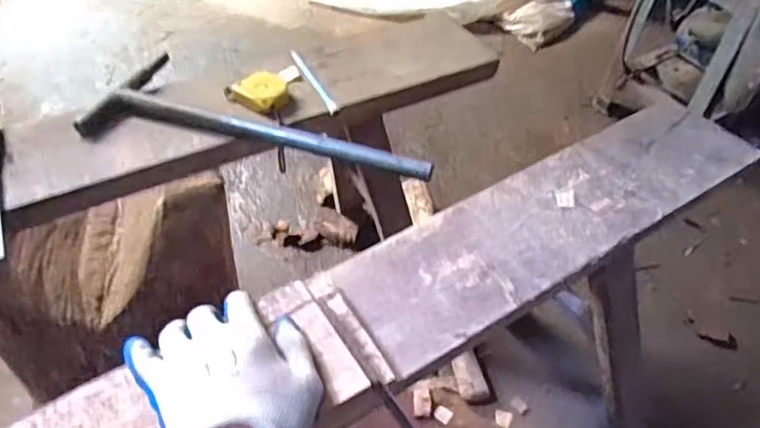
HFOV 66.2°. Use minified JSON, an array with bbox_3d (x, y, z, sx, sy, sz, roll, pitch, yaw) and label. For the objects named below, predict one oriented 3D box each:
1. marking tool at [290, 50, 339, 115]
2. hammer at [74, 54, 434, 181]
[{"bbox_3d":[-0.088,-0.174,0.753,0.015,0.013,0.146,-21,50,-17],"label":"marking tool"},{"bbox_3d":[-0.132,-0.117,0.692,0.407,0.026,0.149,11,48,11],"label":"hammer"}]

